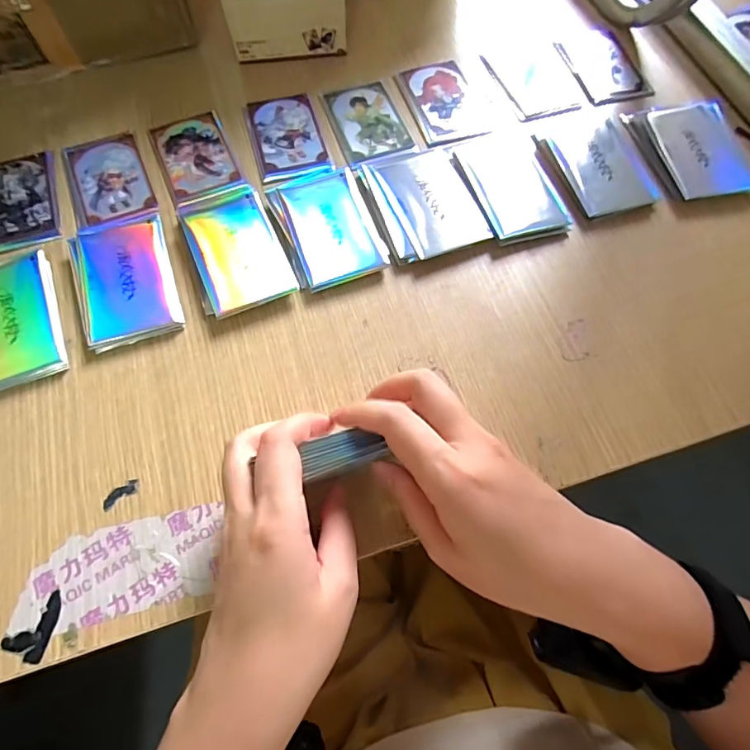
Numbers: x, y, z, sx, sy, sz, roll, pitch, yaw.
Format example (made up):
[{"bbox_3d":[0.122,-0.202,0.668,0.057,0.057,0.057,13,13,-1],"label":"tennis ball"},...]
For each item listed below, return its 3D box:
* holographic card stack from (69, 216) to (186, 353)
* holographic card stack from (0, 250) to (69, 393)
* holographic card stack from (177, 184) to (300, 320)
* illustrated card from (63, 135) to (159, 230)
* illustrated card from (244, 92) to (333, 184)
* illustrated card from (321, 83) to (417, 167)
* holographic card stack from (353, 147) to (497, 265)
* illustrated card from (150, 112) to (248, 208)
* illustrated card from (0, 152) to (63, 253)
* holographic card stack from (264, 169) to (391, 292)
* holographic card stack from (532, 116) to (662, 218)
[{"bbox_3d":[-0.177,-0.066,0.343,0.065,0.009,0.098,-19,67,-8],"label":"holographic card stack"},{"bbox_3d":[-0.246,-0.037,0.327,0.059,0.011,0.094,-19,67,-8],"label":"holographic card stack"},{"bbox_3d":[-0.103,-0.095,0.354,0.064,0.011,0.105,-21,68,-9],"label":"holographic card stack"},{"bbox_3d":[-0.212,-0.155,0.386,0.059,0.004,0.099,-20,67,-9],"label":"illustrated card"},{"bbox_3d":[-0.075,-0.201,0.407,0.057,0.004,0.096,-15,67,-6],"label":"illustrated card"},{"bbox_3d":[-0.006,-0.217,0.413,0.059,0.004,0.092,-18,67,-8],"label":"illustrated card"},{"bbox_3d":[0.036,-0.132,0.373,0.077,0.011,0.095,-17,67,-7],"label":"holographic card stack"},{"bbox_3d":[-0.146,-0.181,0.398,0.057,0.004,0.099,-22,68,-9],"label":"illustrated card"},{"bbox_3d":[-0.279,-0.136,0.376,0.059,0.004,0.092,-18,67,-8],"label":"illustrated card"},{"bbox_3d":[-0.036,-0.112,0.363,0.068,0.010,0.099,-19,67,-8],"label":"holographic card stack"},{"bbox_3d":[0.180,-0.169,0.390,0.070,0.010,0.094,-16,67,-7],"label":"holographic card stack"}]

